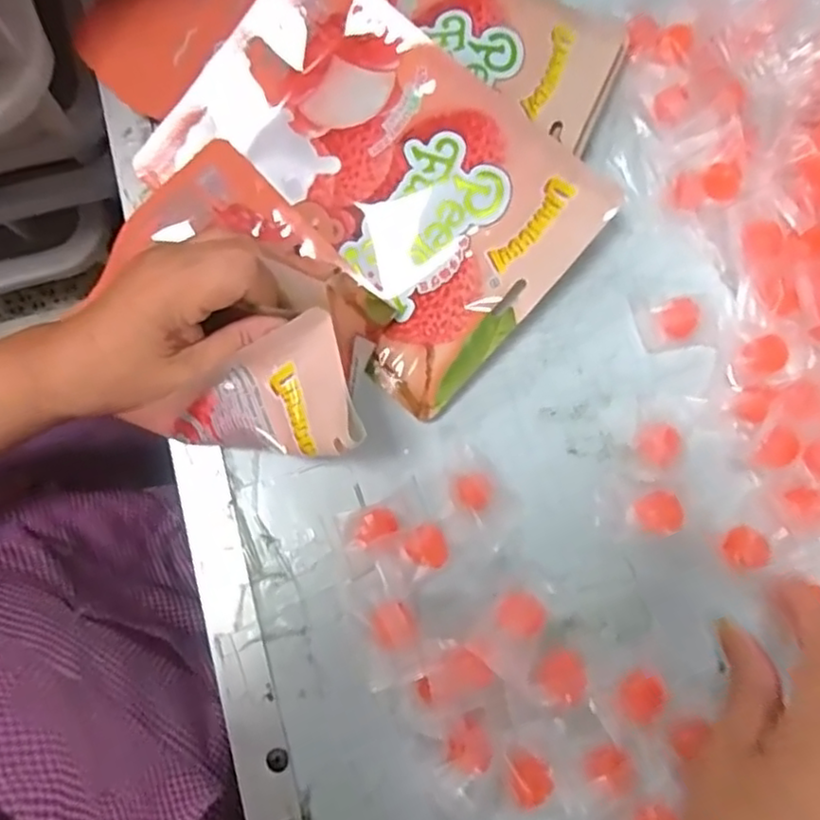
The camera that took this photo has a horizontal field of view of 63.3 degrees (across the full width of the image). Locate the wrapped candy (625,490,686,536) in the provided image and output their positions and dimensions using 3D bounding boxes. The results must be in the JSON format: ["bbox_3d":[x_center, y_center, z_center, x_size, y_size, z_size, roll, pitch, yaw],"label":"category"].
[{"bbox_3d":[0.119,0.052,0.326,0.025,0.011,0.020,-19,79,-5],"label":"wrapped candy"}]

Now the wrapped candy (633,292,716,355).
[{"bbox_3d":[0.143,-0.048,0.351,0.041,0.012,0.029,-10,78,-3],"label":"wrapped candy"}]

